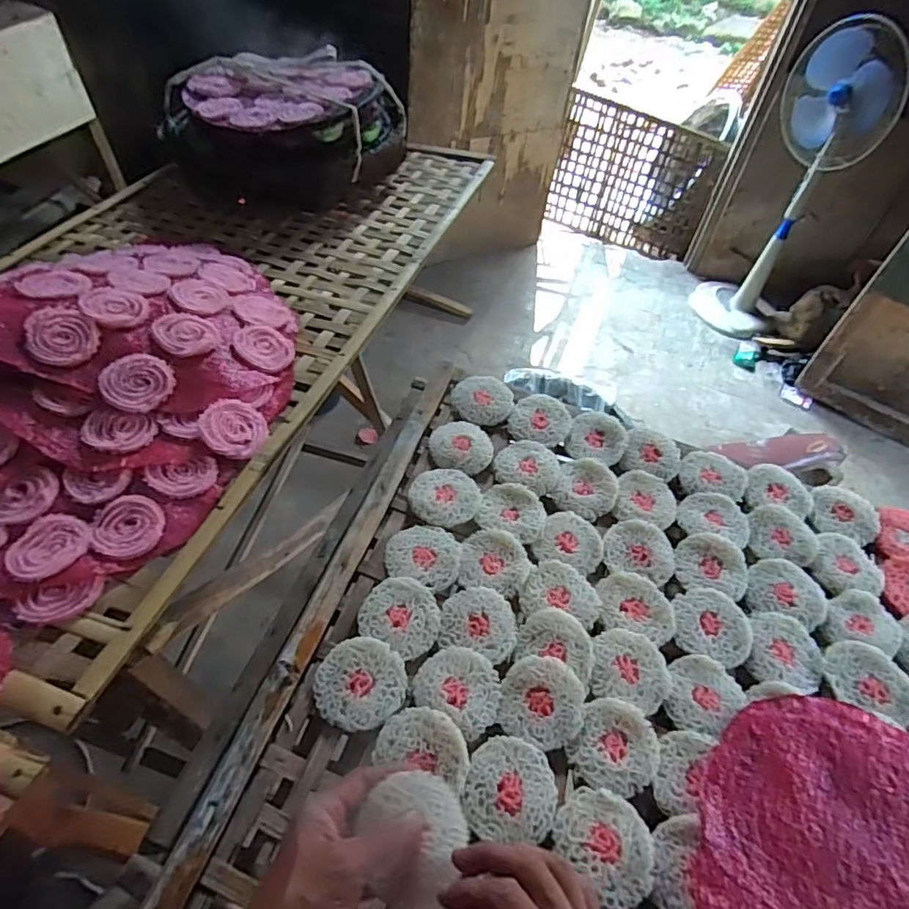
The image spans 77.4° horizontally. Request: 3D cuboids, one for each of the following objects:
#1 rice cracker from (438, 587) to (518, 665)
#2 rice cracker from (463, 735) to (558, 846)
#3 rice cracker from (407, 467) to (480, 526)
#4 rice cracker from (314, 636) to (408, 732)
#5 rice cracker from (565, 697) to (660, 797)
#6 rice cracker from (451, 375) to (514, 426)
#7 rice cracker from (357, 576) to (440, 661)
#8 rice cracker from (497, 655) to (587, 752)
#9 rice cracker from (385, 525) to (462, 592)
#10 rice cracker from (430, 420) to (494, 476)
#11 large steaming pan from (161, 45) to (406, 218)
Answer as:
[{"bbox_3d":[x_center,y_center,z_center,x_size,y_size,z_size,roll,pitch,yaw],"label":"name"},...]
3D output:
[{"bbox_3d":[0.024,0.161,0.548,0.072,0.004,0.069,10,51,3],"label":"rice cracker"},{"bbox_3d":[0.046,0.271,0.463,0.072,0.006,0.071,6,51,0],"label":"rice cracker"},{"bbox_3d":[-0.011,0.046,0.638,0.080,0.006,0.074,2,51,-3],"label":"rice cracker"},{"bbox_3d":[-0.083,0.203,0.504,0.078,0.010,0.074,2,51,-3],"label":"rice cracker"},{"bbox_3d":[0.140,0.250,0.486,0.069,0.005,0.074,2,51,-3],"label":"rice cracker"},{"bbox_3d":[0.036,-0.070,0.734,0.077,0.015,0.074,2,51,-3],"label":"rice cracker"},{"bbox_3d":[-0.050,0.152,0.544,0.076,0.006,0.069,20,52,11],"label":"rice cracker"},{"bbox_3d":[0.078,0.218,0.503,0.071,0.006,0.073,15,52,8],"label":"rice cracker"},{"bbox_3d":[-0.032,0.103,0.589,0.077,0.007,0.068,12,51,5],"label":"rice cracker"},{"bbox_3d":[0.009,-0.012,0.686,0.074,0.010,0.074,8,51,2],"label":"rice cracker"},{"bbox_3d":[-0.301,-0.616,1.078,0.397,0.158,0.335,-32,60,-26],"label":"large steaming pan"}]

